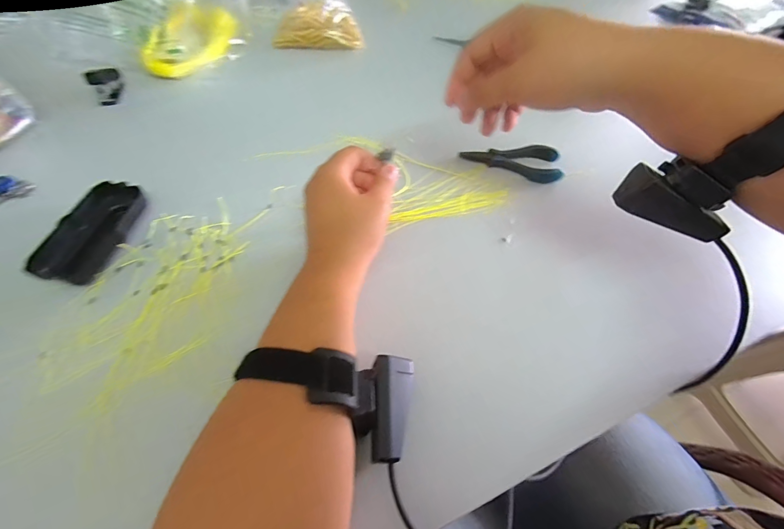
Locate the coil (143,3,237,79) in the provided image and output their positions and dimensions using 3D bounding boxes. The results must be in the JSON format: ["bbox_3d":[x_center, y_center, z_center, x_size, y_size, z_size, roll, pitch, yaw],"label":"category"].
[{"bbox_3d":[-0.284,-0.327,0.485,0.079,0.057,0.135,17,58,9],"label":"coil"}]

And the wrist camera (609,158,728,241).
[{"bbox_3d":[0.202,-0.047,0.238,0.028,0.041,0.071,-38,66,-23],"label":"wrist camera"}]

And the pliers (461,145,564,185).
[{"bbox_3d":[0.145,-0.127,0.413,0.117,0.012,0.046,9,58,4],"label":"pliers"}]

